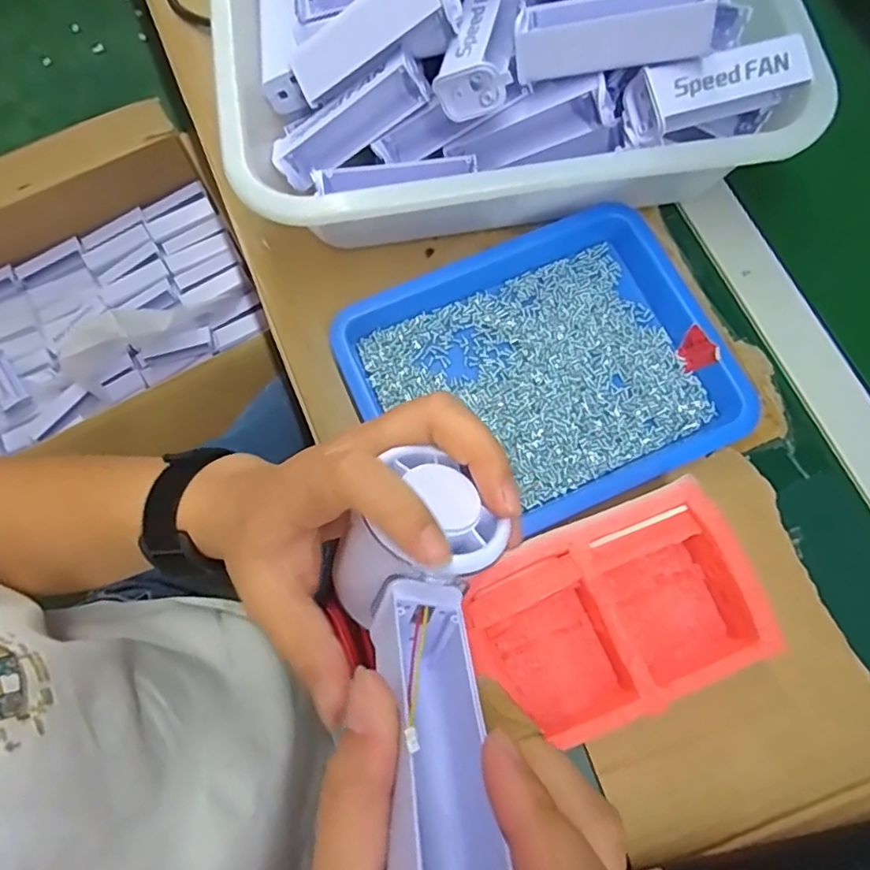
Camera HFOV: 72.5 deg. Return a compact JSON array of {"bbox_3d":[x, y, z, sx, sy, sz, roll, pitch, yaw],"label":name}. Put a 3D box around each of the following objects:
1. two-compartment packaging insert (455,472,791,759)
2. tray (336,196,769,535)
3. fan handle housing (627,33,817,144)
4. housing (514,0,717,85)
[{"bbox_3d":[0.091,0.094,0.315,0.142,0.044,0.094,-22,75,-6],"label":"two-compartment packaging insert"},{"bbox_3d":[0.067,-0.039,0.369,0.218,0.028,0.173,-23,75,-7],"label":"tray"},{"bbox_3d":[0.164,-0.206,0.343,0.102,0.023,0.040,-19,94,-7],"label":"fan handle housing"},{"bbox_3d":[0.096,-0.222,0.323,0.101,0.030,0.029,-1,74,14],"label":"housing"}]

